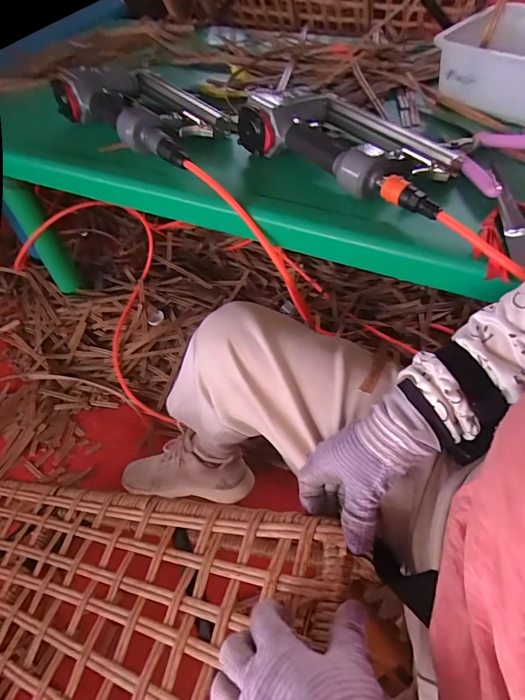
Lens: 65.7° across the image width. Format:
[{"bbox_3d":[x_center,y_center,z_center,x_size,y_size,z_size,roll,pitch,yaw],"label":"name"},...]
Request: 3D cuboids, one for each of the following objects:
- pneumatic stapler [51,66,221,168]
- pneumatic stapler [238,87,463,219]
[{"bbox_3d":[-0.153,-0.338,0.574,0.262,0.060,0.144,34,63,24],"label":"pneumatic stapler"},{"bbox_3d":[0.111,-0.247,0.485,0.257,0.058,0.130,32,62,25],"label":"pneumatic stapler"}]

